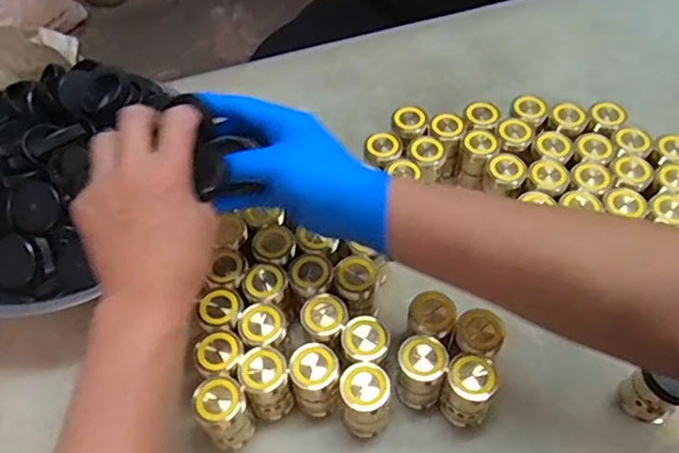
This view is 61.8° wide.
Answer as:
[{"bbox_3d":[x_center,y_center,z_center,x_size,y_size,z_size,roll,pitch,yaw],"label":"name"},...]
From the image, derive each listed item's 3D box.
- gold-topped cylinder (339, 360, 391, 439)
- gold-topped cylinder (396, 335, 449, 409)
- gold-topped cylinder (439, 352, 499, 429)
[{"bbox_3d":[0.020,0.140,0.453,0.036,0.074,0.035,-1,53,1],"label":"gold-topped cylinder"},{"bbox_3d":[0.066,0.119,0.464,0.040,0.060,0.041,5,54,6],"label":"gold-topped cylinder"},{"bbox_3d":[0.102,0.133,0.449,0.039,0.073,0.042,18,56,15],"label":"gold-topped cylinder"}]

